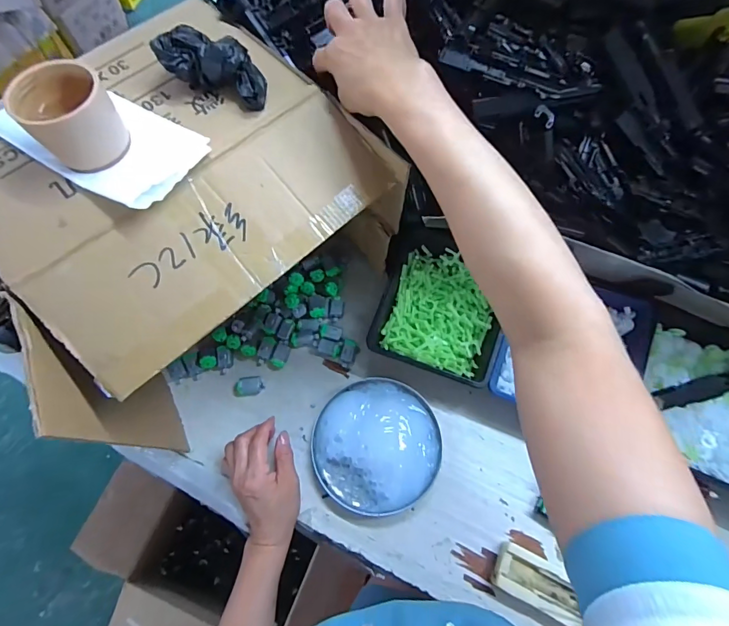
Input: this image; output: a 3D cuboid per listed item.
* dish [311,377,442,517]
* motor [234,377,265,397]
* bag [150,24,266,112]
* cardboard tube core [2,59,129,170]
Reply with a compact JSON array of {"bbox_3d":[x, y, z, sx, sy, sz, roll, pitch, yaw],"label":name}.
[{"bbox_3d":[0.014,0.147,0.453,0.141,0.032,0.143,0,69,-1],"label":"dish"},{"bbox_3d":[-0.142,0.090,0.484,0.035,0.016,0.020,-7,69,-4],"label":"motor"},{"bbox_3d":[-0.128,-0.210,0.341,0.097,0.042,0.046,22,69,-6],"label":"bag"},{"bbox_3d":[-0.224,-0.151,0.304,0.060,0.048,0.057,0,69,-1],"label":"cardboard tube core"}]

